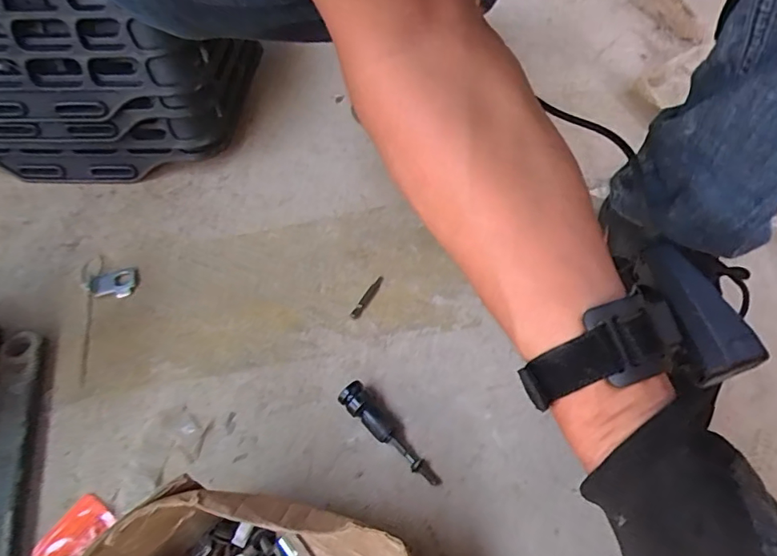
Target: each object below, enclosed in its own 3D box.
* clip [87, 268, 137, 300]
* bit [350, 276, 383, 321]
[{"bbox_3d":[-0.253,0.005,0.468,0.039,0.006,0.031,-11,55,-7],"label":"clip"},{"bbox_3d":[-0.018,0.017,0.457,0.008,0.004,0.051,24,58,16],"label":"bit"}]

